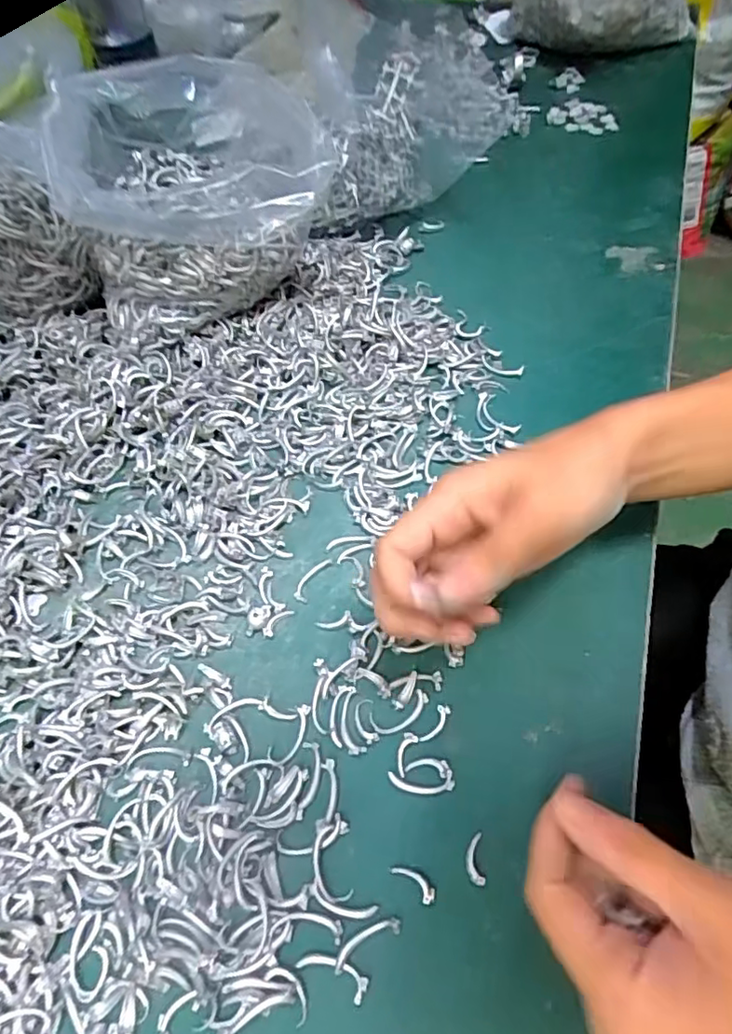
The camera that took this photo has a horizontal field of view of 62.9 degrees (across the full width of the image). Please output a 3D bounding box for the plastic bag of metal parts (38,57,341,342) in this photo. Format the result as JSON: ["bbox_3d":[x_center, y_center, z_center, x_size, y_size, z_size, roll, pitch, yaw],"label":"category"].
[{"bbox_3d":[-0.113,-0.208,0.402,0.167,0.137,0.110,-18,60,-7],"label":"plastic bag of metal parts"}]

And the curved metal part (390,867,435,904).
[{"bbox_3d":[0.020,0.156,0.256,0.020,0.004,0.007,34,67,21],"label":"curved metal part"}]

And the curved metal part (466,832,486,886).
[{"bbox_3d":[0.047,0.148,0.259,0.008,0.004,0.020,-1,59,3],"label":"curved metal part"}]

